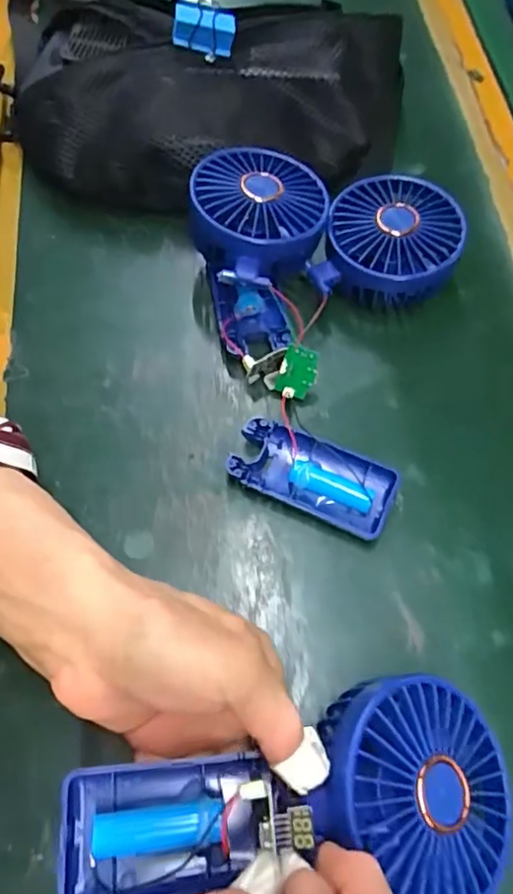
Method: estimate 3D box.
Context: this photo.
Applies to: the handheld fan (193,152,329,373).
[{"bbox_3d":[0.008,-0.123,0.379,0.082,0.064,0.132,-11,66,-5],"label":"handheld fan"}]

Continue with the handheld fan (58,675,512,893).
[{"bbox_3d":[0.019,0.136,0.219,0.175,0.040,0.079,-3,65,-10],"label":"handheld fan"}]

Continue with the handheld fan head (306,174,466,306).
[{"bbox_3d":[0.086,-0.128,0.383,0.081,0.045,0.085,0,65,0],"label":"handheld fan head"}]

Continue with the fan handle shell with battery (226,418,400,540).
[{"bbox_3d":[0.032,0.017,0.339,0.092,0.014,0.043,25,68,11],"label":"fan handle shell with battery"}]

